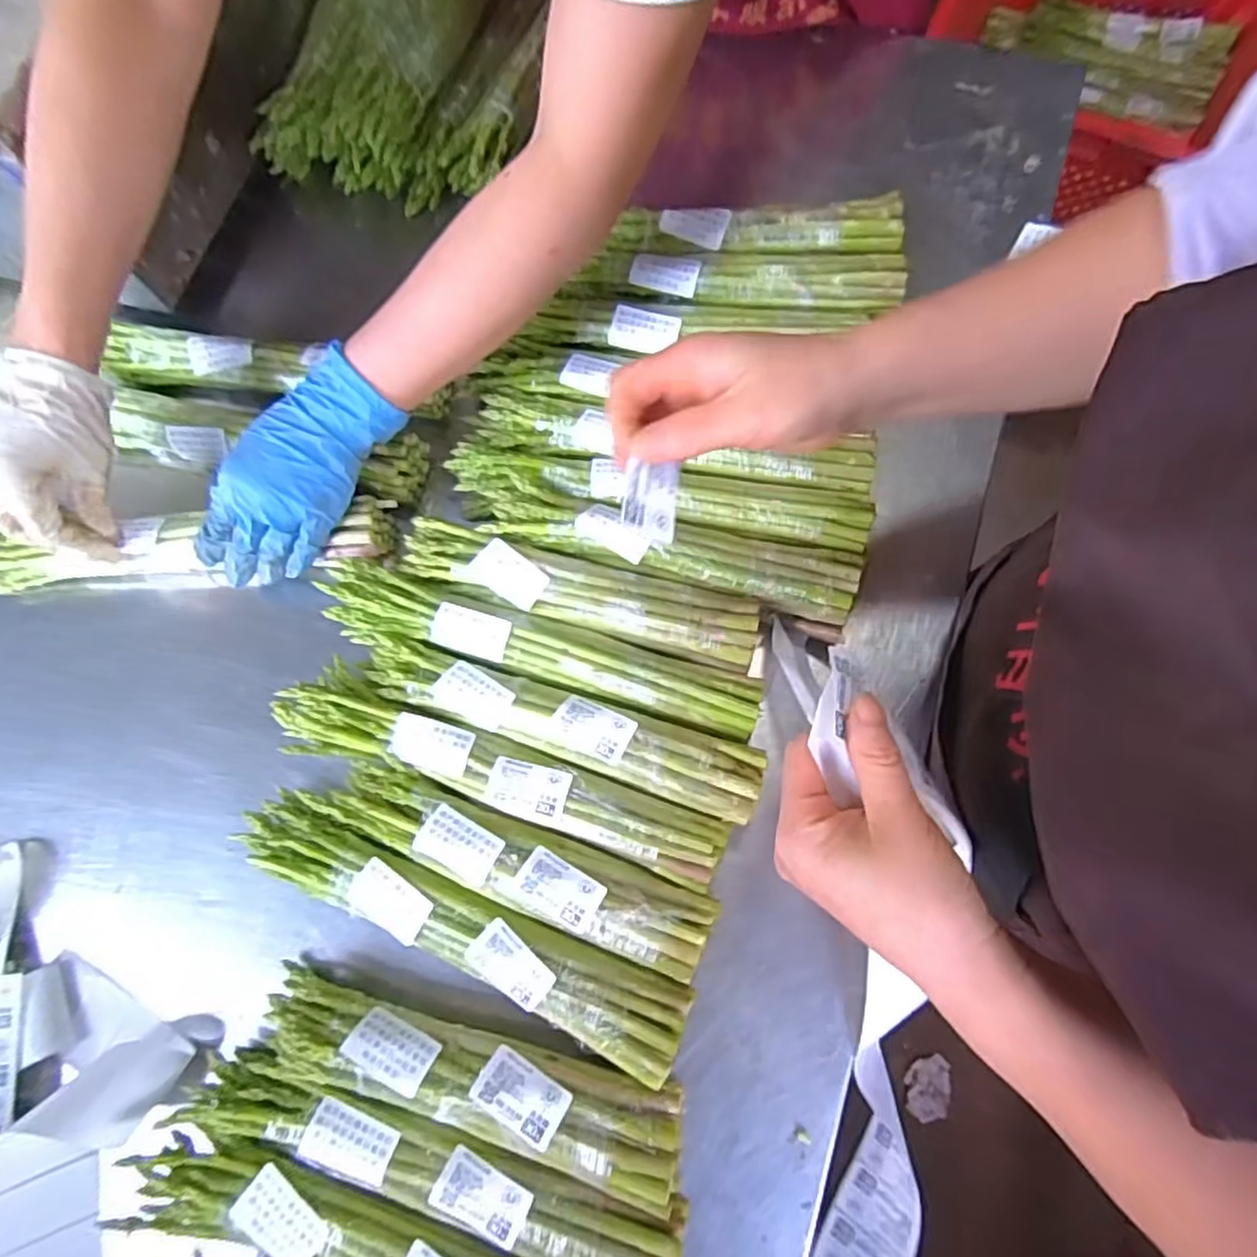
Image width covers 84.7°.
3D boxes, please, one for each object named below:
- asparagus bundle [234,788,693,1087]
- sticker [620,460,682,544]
[{"bbox_3d":[-0.104,0.179,0.424,0.289,0.052,0.054,23,78,9],"label":"asparagus bundle"},{"bbox_3d":[0.011,-0.063,0.335,0.030,0.006,0.034,14,76,-28],"label":"sticker"}]

